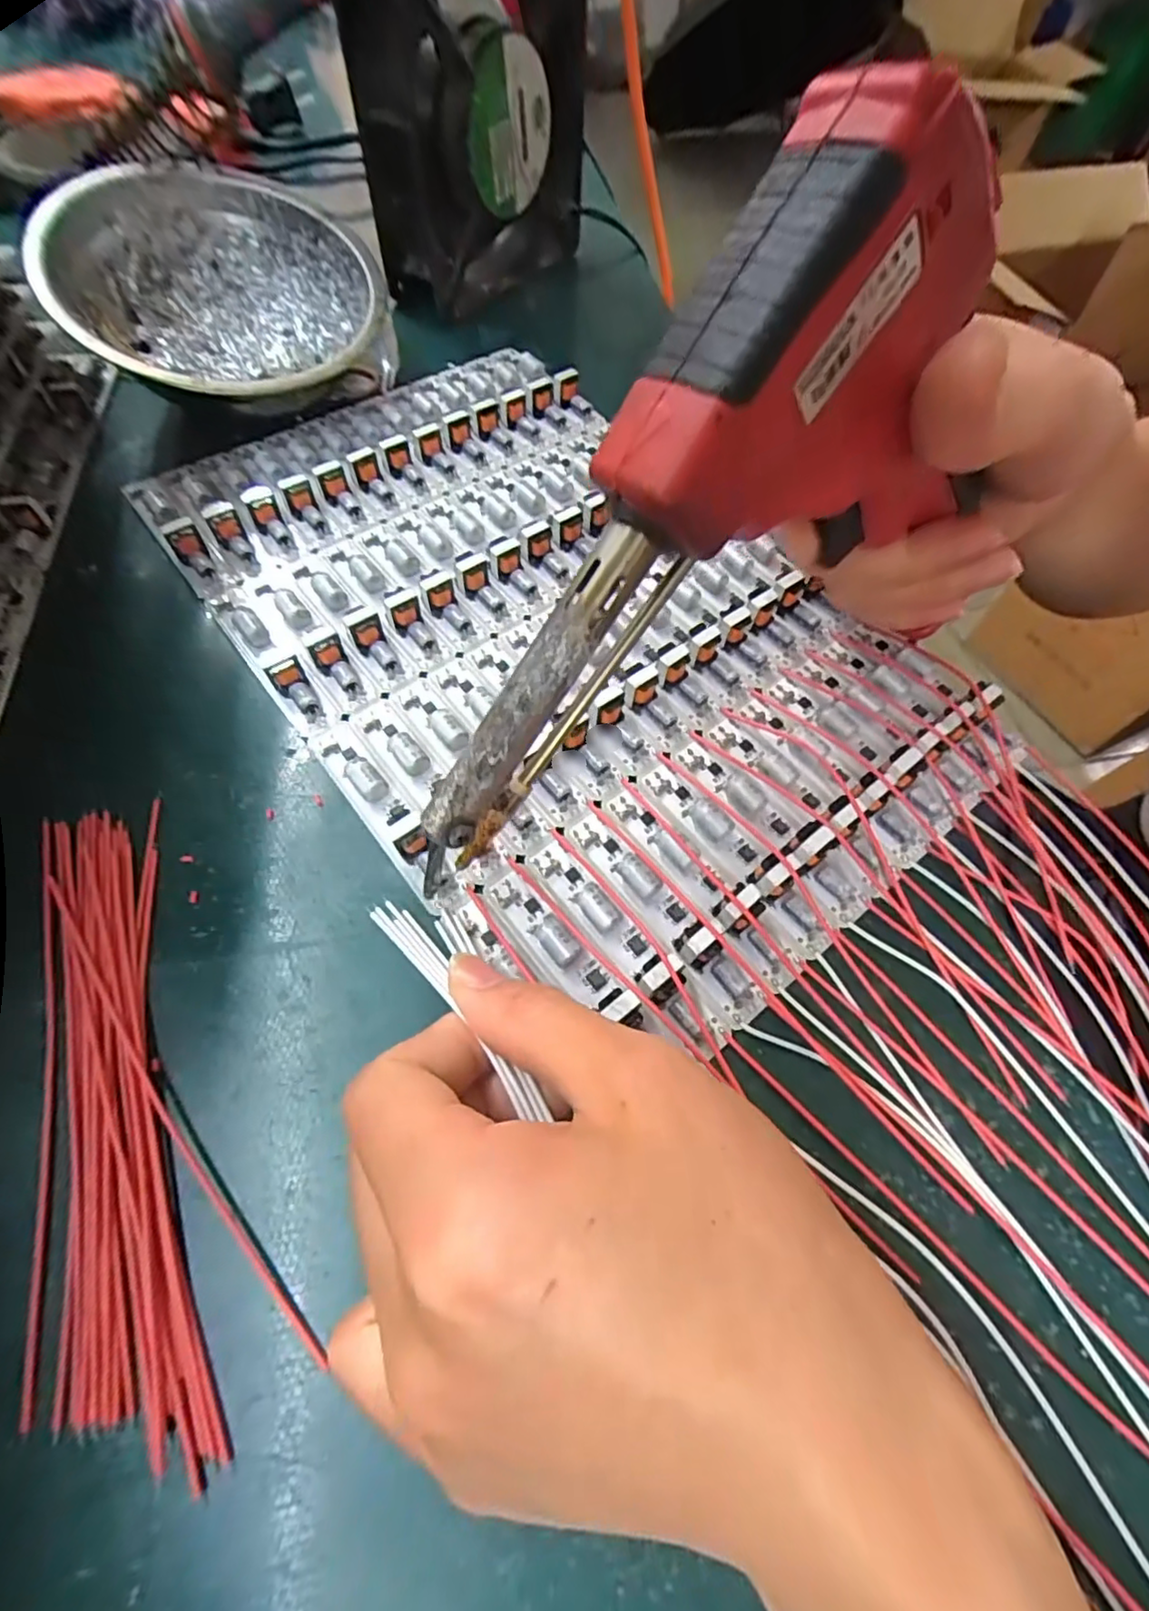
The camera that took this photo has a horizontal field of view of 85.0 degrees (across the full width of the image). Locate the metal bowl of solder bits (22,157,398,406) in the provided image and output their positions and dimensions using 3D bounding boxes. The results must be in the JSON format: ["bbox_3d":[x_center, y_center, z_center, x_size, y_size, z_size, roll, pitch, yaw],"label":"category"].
[{"bbox_3d":[-0.152,-0.223,0.278,0.127,0.051,0.139,-9,62,-9],"label":"metal bowl of solder bits"}]

